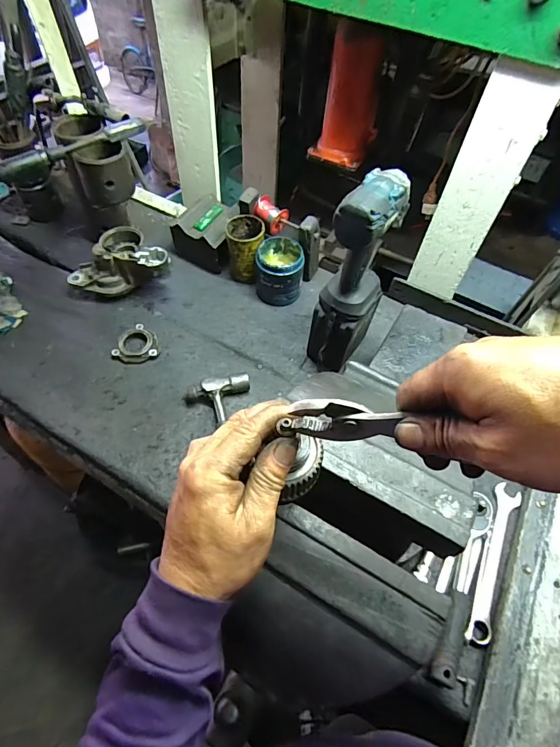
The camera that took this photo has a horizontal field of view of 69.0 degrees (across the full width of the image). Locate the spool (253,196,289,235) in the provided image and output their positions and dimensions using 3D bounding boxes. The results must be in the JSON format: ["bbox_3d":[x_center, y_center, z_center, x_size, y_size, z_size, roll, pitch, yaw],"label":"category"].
[{"bbox_3d":[-0.021,-0.309,0.800,0.065,0.046,0.045,29,59,16],"label":"spool"}]

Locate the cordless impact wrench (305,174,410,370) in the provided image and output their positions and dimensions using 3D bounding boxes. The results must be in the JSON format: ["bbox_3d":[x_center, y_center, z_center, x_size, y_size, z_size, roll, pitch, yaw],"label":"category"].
[{"bbox_3d":[0.113,-0.139,0.630,0.071,0.319,0.123,36,61,19],"label":"cordless impact wrench"}]

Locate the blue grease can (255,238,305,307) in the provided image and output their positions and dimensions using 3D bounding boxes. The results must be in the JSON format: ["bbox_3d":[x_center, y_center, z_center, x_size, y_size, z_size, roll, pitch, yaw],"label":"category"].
[{"bbox_3d":[-0.001,-0.201,0.806,0.091,0.097,0.099,1,56,-3],"label":"blue grease can"}]

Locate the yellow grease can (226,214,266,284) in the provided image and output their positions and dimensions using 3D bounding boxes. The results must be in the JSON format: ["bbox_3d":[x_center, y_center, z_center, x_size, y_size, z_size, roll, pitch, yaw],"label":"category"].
[{"bbox_3d":[-0.070,-0.247,0.822,0.075,0.106,0.092,4,55,-1],"label":"yellow grease can"}]

